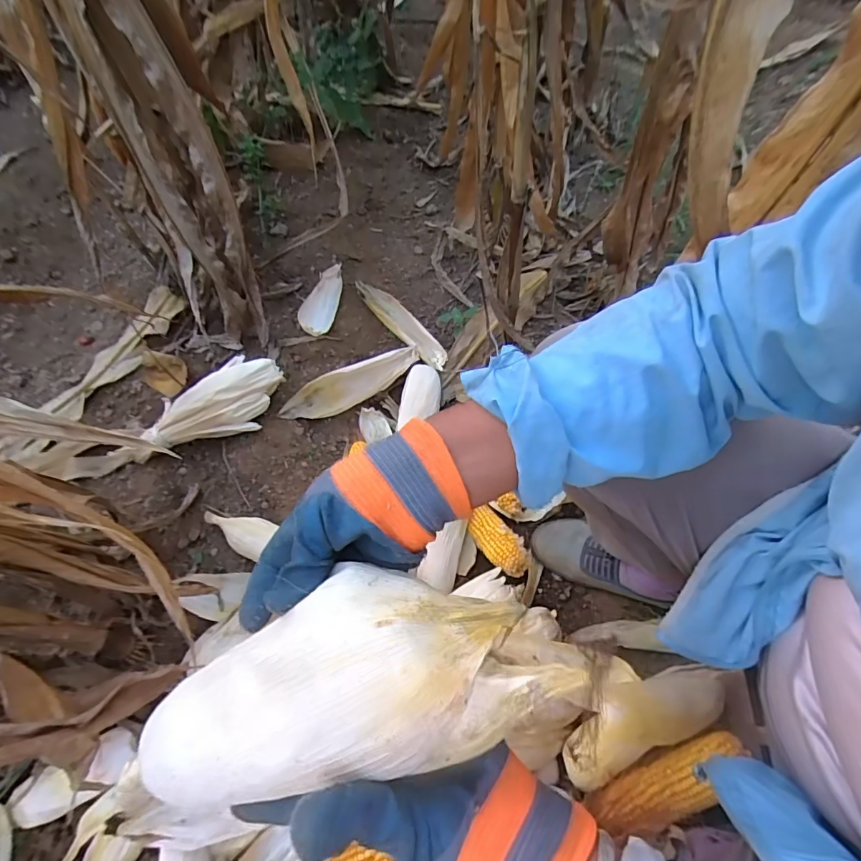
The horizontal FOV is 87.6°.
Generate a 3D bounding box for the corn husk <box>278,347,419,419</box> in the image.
[{"bbox_3d":[-0.141,-0.086,0.823,0.272,0.040,0.060,-27,60,-11],"label":"corn husk"}]

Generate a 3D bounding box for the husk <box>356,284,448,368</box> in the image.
[{"bbox_3d":[-0.055,-0.224,0.919,0.054,0.039,0.270,-37,62,-17],"label":"husk"}]

